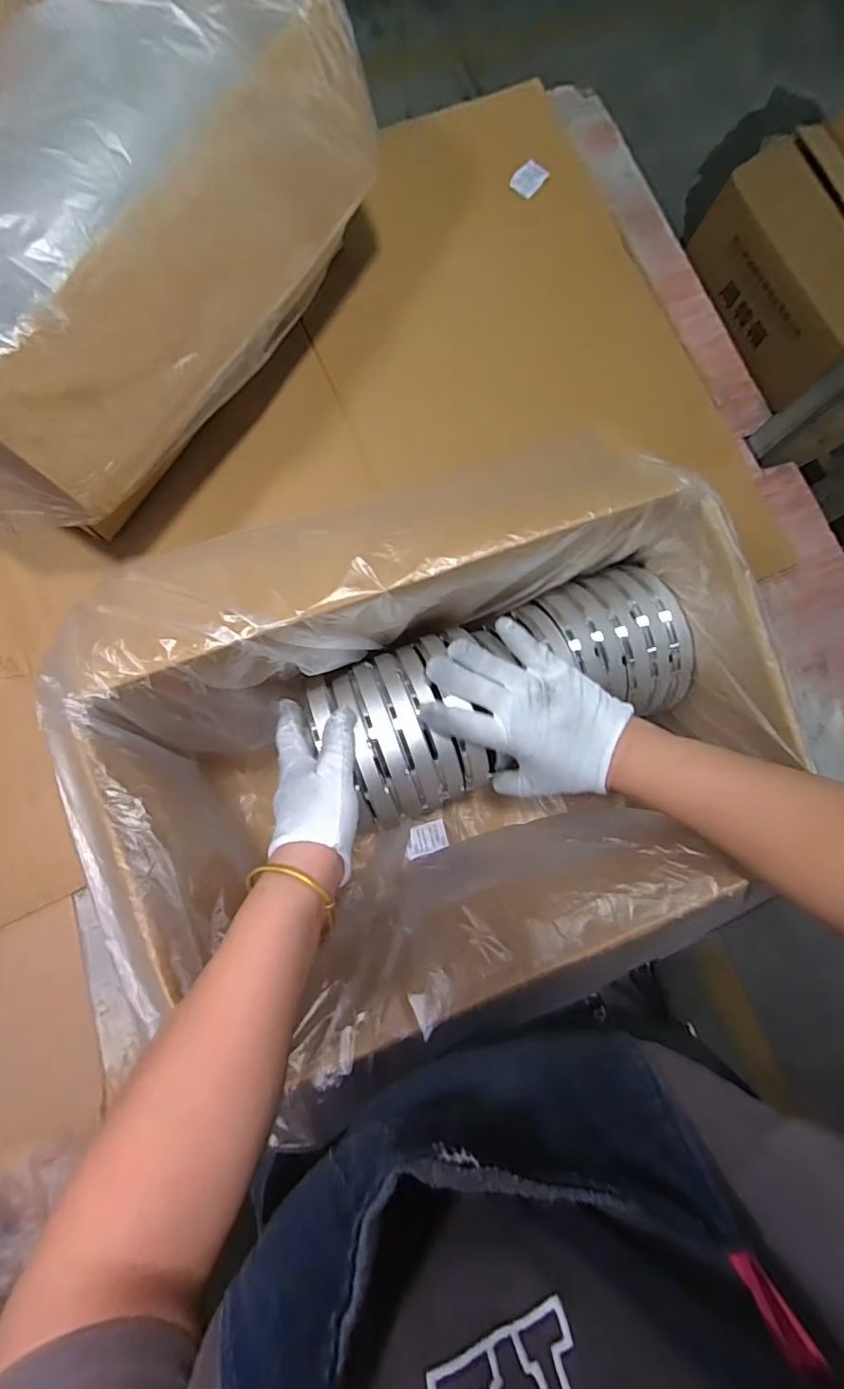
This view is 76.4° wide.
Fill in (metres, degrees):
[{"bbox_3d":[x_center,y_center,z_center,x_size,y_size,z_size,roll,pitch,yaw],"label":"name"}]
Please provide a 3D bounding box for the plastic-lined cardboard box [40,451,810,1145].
[{"bbox_3d":[0.011,0.045,0.441,0.463,0.217,0.331,-18,84,-6],"label":"plastic-lined cardboard box"}]

